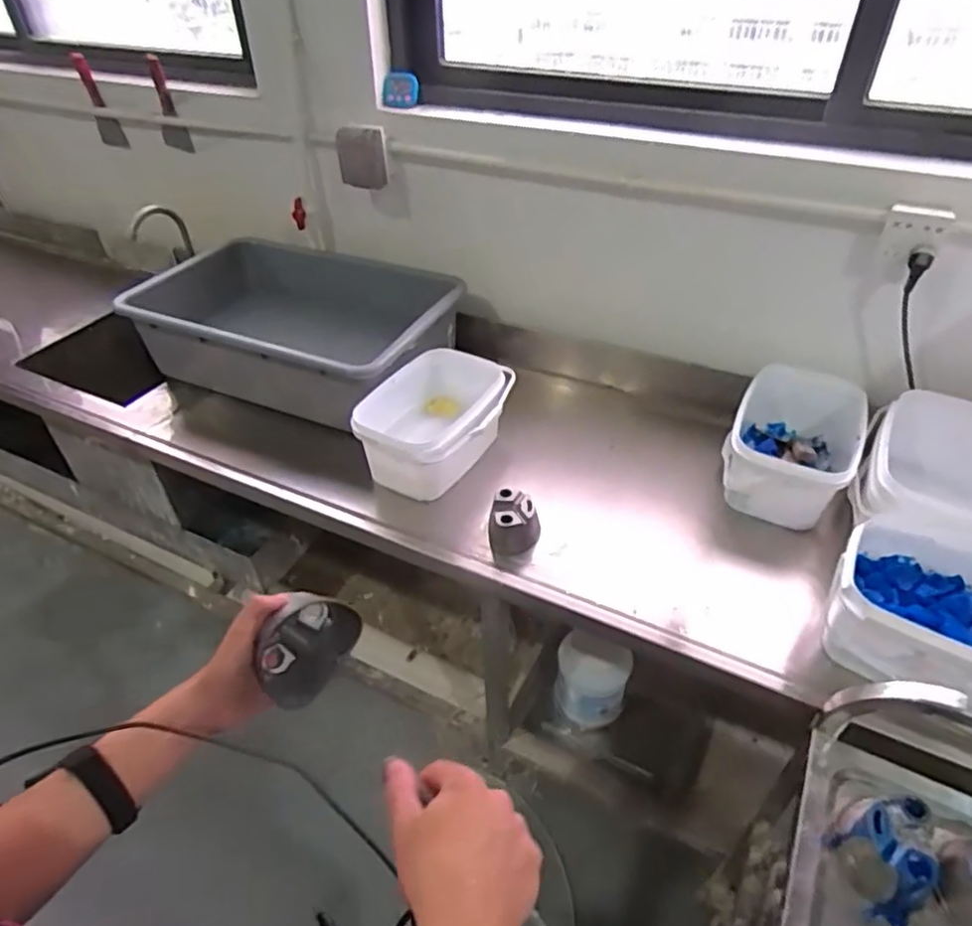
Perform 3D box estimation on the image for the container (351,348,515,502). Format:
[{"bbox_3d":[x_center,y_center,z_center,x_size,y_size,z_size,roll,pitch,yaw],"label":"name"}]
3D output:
[{"bbox_3d":[-0.096,-0.075,1.197,0.240,0.131,0.276,19,45,21],"label":"container"}]

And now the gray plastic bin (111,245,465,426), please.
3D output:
[{"bbox_3d":[-0.424,-0.297,1.446,0.722,0.213,0.428,19,45,21],"label":"gray plastic bin"}]

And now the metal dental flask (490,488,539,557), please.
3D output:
[{"bbox_3d":[0.047,0.103,1.072,0.087,0.072,0.092,0,42,1],"label":"metal dental flask"}]

